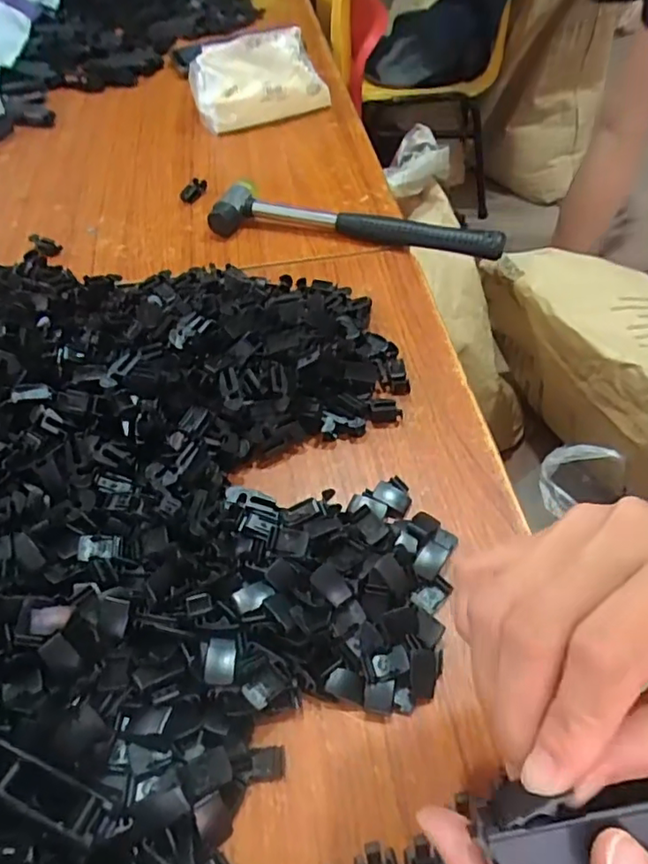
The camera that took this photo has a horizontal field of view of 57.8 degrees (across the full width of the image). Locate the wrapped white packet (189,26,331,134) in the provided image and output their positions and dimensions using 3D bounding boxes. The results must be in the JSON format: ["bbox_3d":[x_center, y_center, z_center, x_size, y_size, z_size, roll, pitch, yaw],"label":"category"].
[{"bbox_3d":[-0.070,-0.375,0.626,0.142,0.075,0.055,-10,51,-3],"label":"wrapped white packet"}]

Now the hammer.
[{"bbox_3d":[0.026,-0.174,0.483,0.236,0.024,0.055,10,52,13],"label":"hammer"}]

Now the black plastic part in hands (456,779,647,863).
[{"bbox_3d":[0.074,0.103,0.152,0.072,0.012,0.021,-2,51,2],"label":"black plastic part in hands"}]

